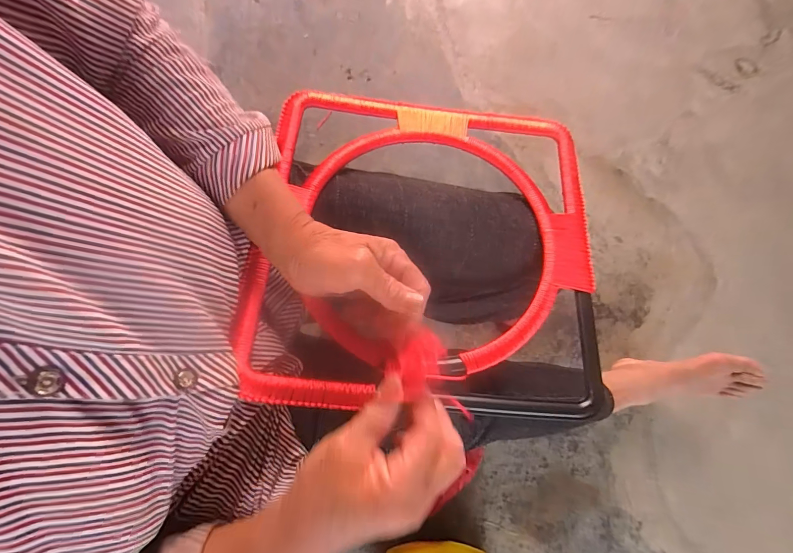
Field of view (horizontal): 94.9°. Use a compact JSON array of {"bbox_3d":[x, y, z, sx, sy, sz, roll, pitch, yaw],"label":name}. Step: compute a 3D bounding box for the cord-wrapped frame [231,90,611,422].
[{"bbox_3d":[0.033,-0.041,0.361,0.326,0.016,0.329,5,69,-5],"label":"cord-wrapped frame"}]

